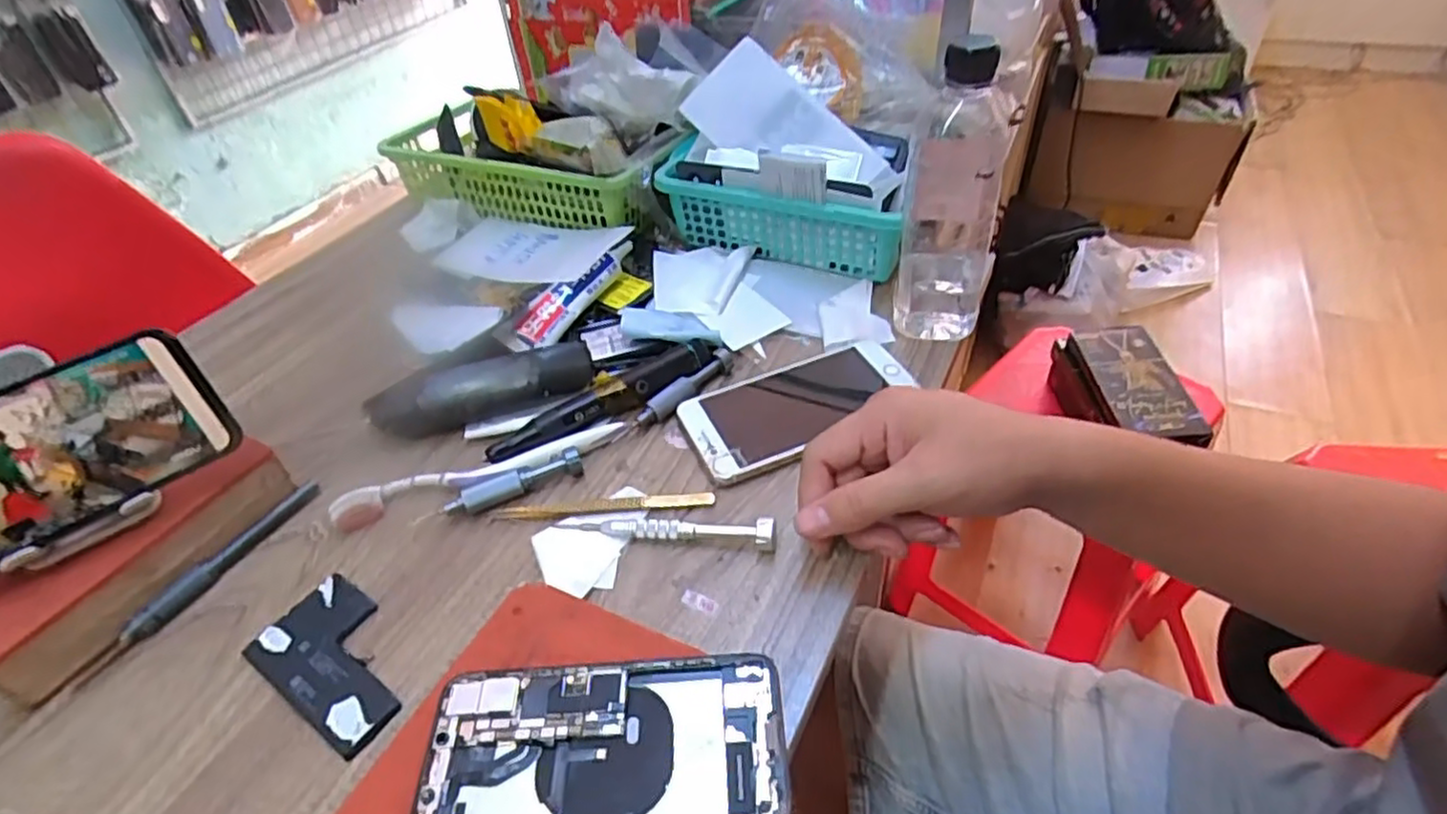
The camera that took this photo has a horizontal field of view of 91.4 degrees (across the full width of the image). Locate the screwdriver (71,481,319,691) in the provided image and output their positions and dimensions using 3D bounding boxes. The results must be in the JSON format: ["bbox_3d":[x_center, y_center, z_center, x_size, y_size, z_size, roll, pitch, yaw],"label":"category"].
[{"bbox_3d":[-0.296,0.095,0.405,0.013,0.016,0.144,18,48,24],"label":"screwdriver"}]

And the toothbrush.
[{"bbox_3d":[-0.148,0.041,0.438,0.177,0.014,0.023,-15,44,-9],"label":"toothbrush"}]

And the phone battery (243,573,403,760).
[{"bbox_3d":[-0.194,0.127,0.360,0.095,0.007,0.056,23,51,28],"label":"phone battery"}]

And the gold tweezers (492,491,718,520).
[{"bbox_3d":[-0.072,0.057,0.419,0.131,0.008,0.013,-4,43,2],"label":"gold tweezers"}]

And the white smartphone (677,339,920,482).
[{"bbox_3d":[0.051,-0.003,0.466,0.153,0.007,0.079,-20,45,-14],"label":"white smartphone"}]

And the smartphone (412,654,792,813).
[{"bbox_3d":[-0.046,0.135,0.278,0.139,0.009,0.067,-5,43,2],"label":"smartphone"}]

